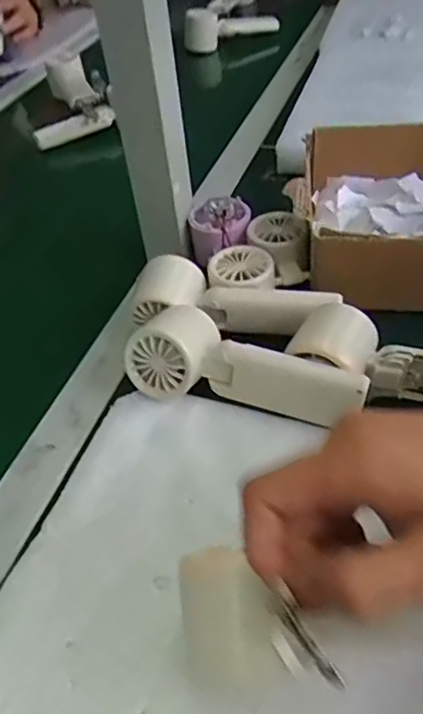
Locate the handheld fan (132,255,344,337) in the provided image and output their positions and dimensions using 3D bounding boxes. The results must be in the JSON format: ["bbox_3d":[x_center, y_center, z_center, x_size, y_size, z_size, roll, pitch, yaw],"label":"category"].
[{"bbox_3d":[0.019,-0.048,0.452,0.160,0.041,0.053,2,45,7],"label":"handheld fan"}]

